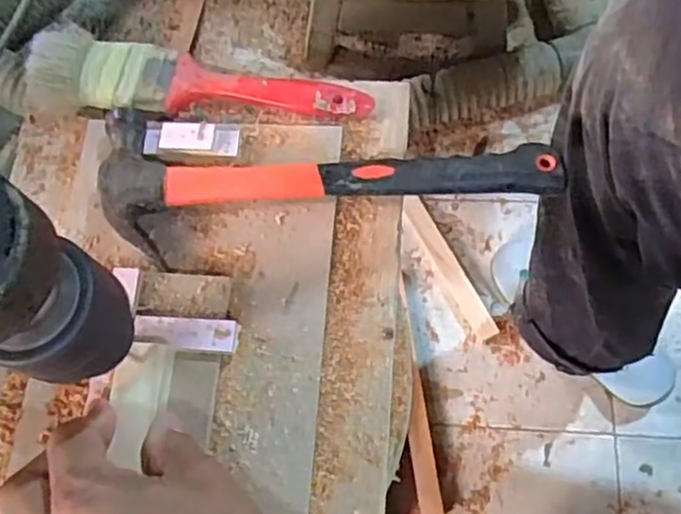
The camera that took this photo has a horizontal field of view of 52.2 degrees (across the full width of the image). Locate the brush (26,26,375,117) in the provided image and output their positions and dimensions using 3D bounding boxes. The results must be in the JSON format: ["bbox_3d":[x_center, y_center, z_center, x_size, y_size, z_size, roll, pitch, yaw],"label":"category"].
[{"bbox_3d":[-0.089,-0.114,0.438,0.212,0.024,0.046,3,70,5],"label":"brush"}]

